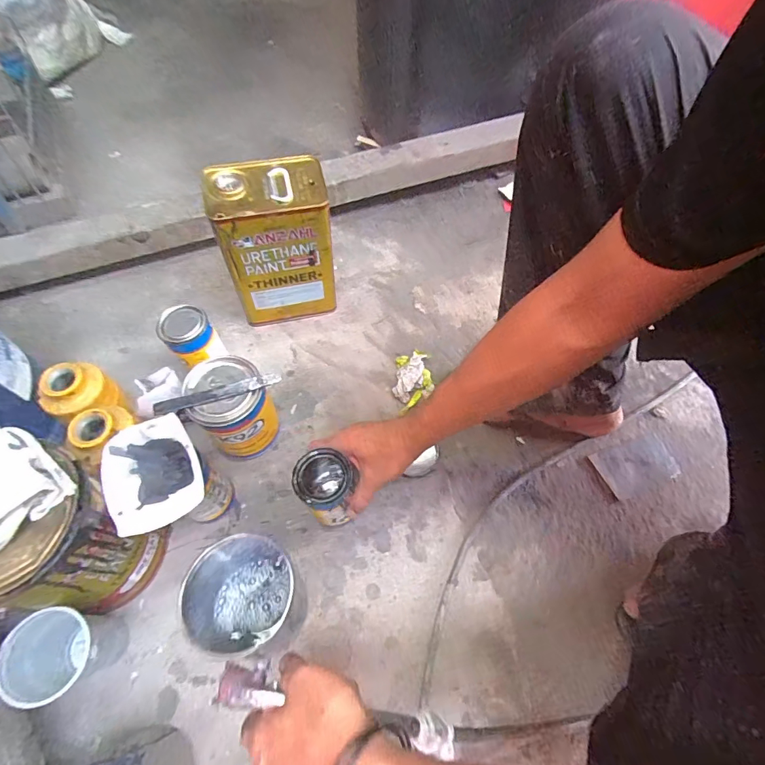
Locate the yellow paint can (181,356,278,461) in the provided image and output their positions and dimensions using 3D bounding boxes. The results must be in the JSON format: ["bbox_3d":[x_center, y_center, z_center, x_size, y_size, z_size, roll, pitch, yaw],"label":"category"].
[{"bbox_3d":[-0.213,0.041,0.641,0.096,0.136,0.097,-1,59,1],"label":"yellow paint can"}]

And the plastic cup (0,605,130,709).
[{"bbox_3d":[-0.347,0.303,0.490,0.074,0.116,0.082,-10,59,-4],"label":"plastic cup"}]

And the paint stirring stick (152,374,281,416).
[{"bbox_3d":[-0.219,0.014,0.579,0.164,0.008,0.021,-17,60,-8],"label":"paint stirring stick"}]

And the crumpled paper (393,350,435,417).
[{"bbox_3d":[0.049,-0.009,0.728,0.066,0.027,0.099,-7,59,-2],"label":"crumpled paper"}]

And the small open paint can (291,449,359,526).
[{"bbox_3d":[-0.074,0.136,0.563,0.072,0.075,0.076,7,61,4],"label":"small open paint can"}]

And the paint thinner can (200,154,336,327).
[{"bbox_3d":[-0.166,-0.213,0.720,0.160,0.254,0.104,-12,60,-5],"label":"paint thinner can"}]

